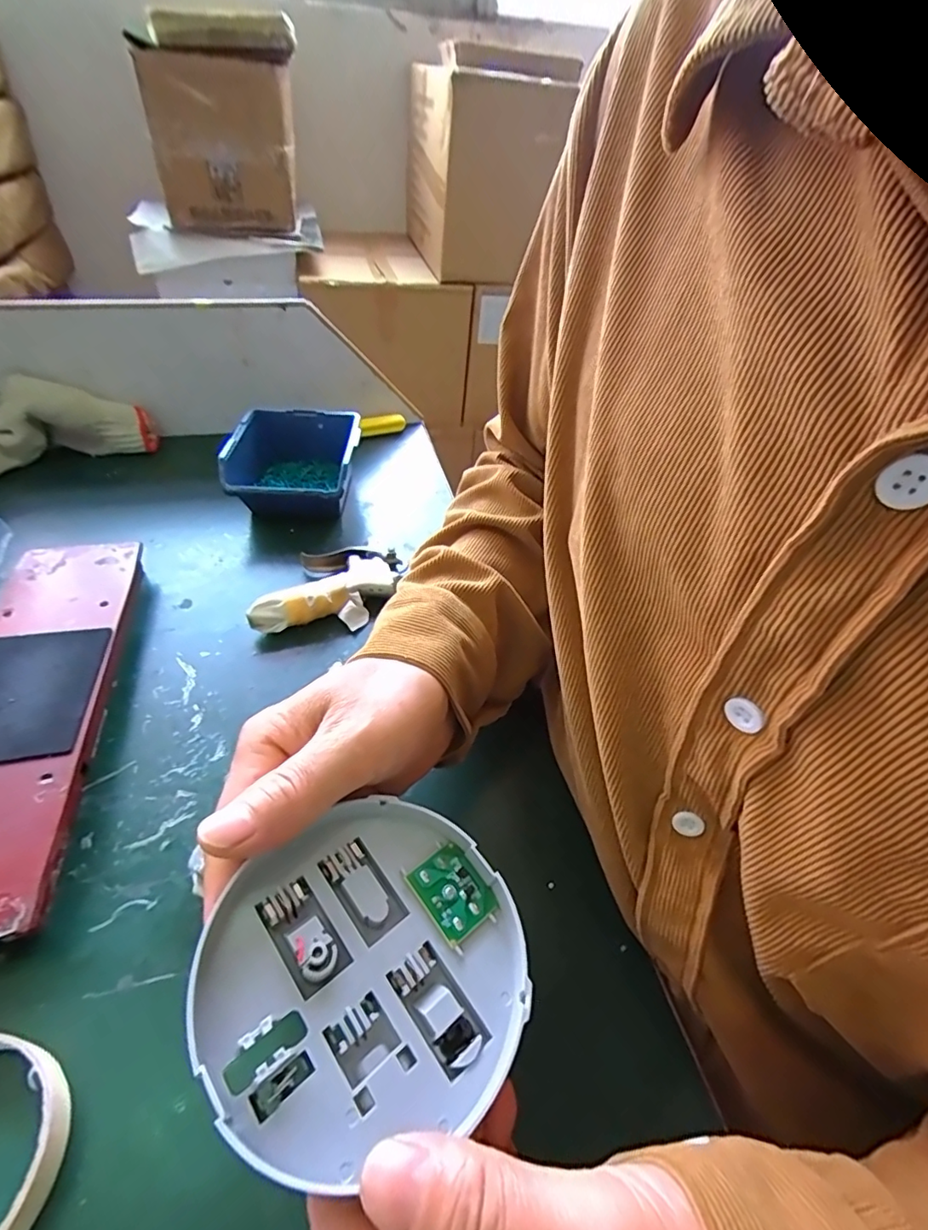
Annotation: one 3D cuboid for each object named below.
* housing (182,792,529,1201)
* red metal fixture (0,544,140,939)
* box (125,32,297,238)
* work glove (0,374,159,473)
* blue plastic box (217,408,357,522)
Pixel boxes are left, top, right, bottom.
[{"bbox_3d":[-0.033,0.118,0.185,0.103,0.017,0.099,4,43,-3],"label":"housing"},{"bbox_3d":[-0.267,0.055,0.338,0.086,0.029,0.281,-6,44,-13],"label":"red metal fixture"},{"bbox_3d":[-0.518,-1.022,1.188,0.299,0.296,0.118,-10,46,-15],"label":"box"},{"bbox_3d":[-0.418,-0.196,0.556,0.173,0.076,0.056,-19,49,-25],"label":"work glove"},{"bbox_3d":[-0.164,-0.144,0.534,0.116,0.071,0.125,2,43,-6],"label":"blue plastic box"}]

